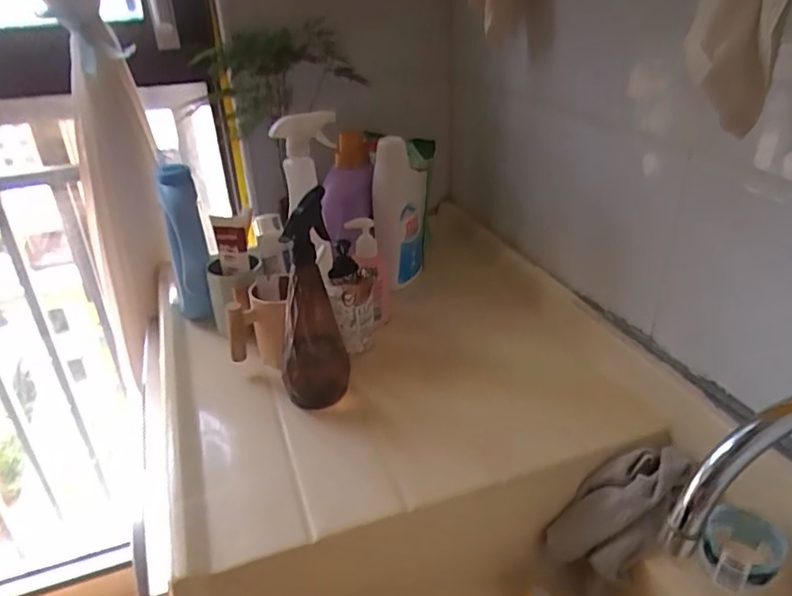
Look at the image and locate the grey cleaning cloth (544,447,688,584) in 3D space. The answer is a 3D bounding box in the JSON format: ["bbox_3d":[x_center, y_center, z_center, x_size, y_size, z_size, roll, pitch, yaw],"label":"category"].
[{"bbox_3d":[0.241,0.225,0.628,0.155,0.079,0.081,-19,34,-25],"label":"grey cleaning cloth"}]

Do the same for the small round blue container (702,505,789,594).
[{"bbox_3d":[0.314,0.230,0.536,0.063,0.038,0.071,17,36,32],"label":"small round blue container"}]

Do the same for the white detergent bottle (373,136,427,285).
[{"bbox_3d":[0.008,-0.123,0.935,0.080,0.246,0.071,-2,30,2],"label":"white detergent bottle"}]

